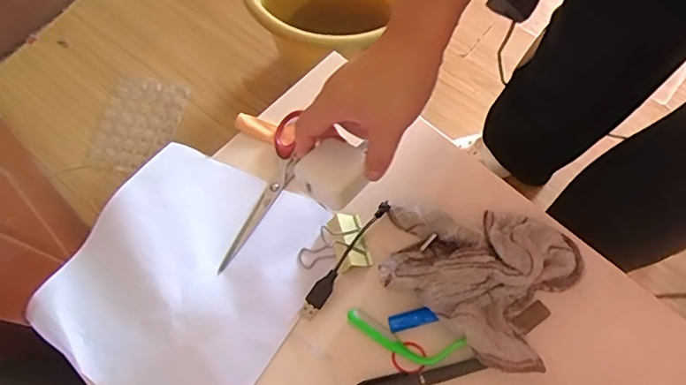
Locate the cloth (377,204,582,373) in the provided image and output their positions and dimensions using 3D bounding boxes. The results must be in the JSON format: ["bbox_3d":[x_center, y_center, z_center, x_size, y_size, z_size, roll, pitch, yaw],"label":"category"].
[{"bbox_3d":[0.109,0.064,0.430,0.156,0.041,0.125,27,72,12],"label":"cloth"}]

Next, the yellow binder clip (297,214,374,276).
[{"bbox_3d":[-0.010,0.046,0.453,0.061,0.031,0.051,-18,69,-5],"label":"yellow binder clip"}]

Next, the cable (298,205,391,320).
[{"bbox_3d":[0.003,0.057,0.453,0.018,0.022,0.126,34,73,14],"label":"cable"}]

